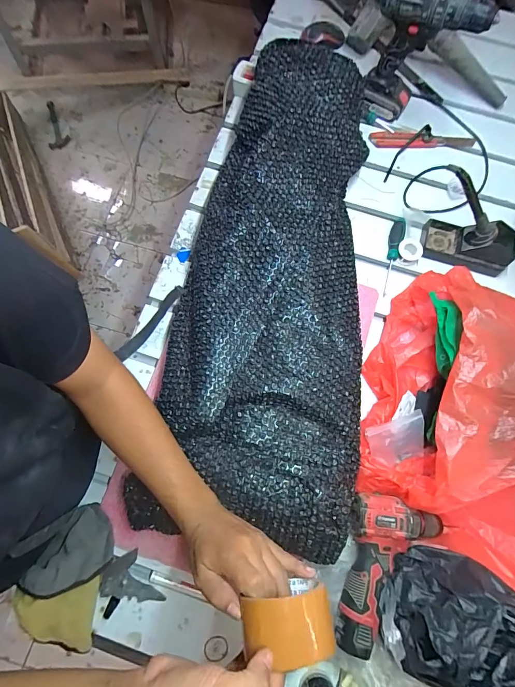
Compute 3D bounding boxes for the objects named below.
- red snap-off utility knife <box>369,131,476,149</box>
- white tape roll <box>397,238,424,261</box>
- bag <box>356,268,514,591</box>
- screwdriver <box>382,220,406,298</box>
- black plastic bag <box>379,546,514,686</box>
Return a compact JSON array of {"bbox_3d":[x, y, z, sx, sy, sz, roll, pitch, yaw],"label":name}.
[{"bbox_3d":[0.345,-0.421,0.704,0.216,0.018,0.031,4,76,1],"label":"red snap-off utility knife"},{"bbox_3d":[0.287,-0.176,0.634,0.043,0.014,0.040,3,100,19],"label":"white tape roll"},{"bbox_3d":[0.316,0.098,0.503,0.282,0.155,0.427,14,77,3],"label":"bag"},{"bbox_3d":[0.259,-0.164,0.638,0.022,0.026,0.155,10,77,2],"label":"screwdriver"},{"bbox_3d":[0.250,0.358,0.425,0.136,0.123,0.156,34,79,8],"label":"black plastic bag"}]

